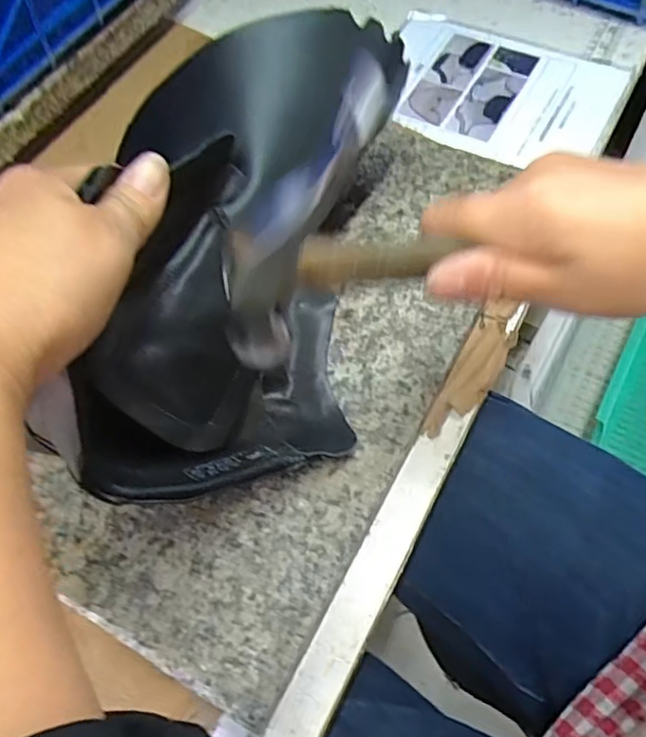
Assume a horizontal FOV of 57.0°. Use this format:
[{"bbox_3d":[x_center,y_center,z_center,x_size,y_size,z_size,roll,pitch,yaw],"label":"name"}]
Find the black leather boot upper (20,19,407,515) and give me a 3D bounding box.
[{"bbox_3d":[-0.042,-0.064,0.336,0.136,0.098,0.277,10,77,9],"label":"black leather boot upper"}]

